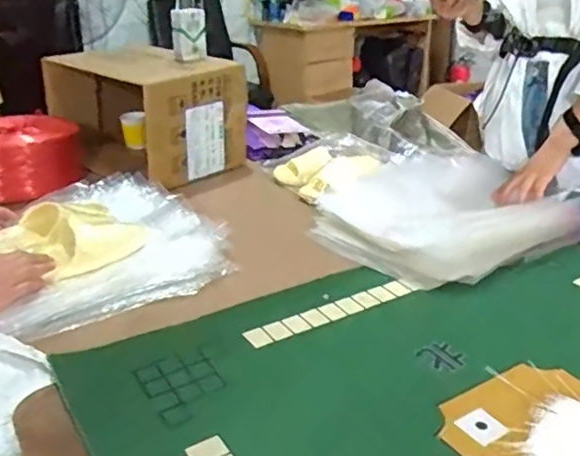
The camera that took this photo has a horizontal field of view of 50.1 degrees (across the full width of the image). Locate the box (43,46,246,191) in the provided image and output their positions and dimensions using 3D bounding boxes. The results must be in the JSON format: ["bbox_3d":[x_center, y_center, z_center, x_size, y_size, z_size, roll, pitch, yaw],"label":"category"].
[{"bbox_3d":[-0.345,-0.268,1.487,0.420,0.277,0.303,17,30,35],"label":"box"}]

